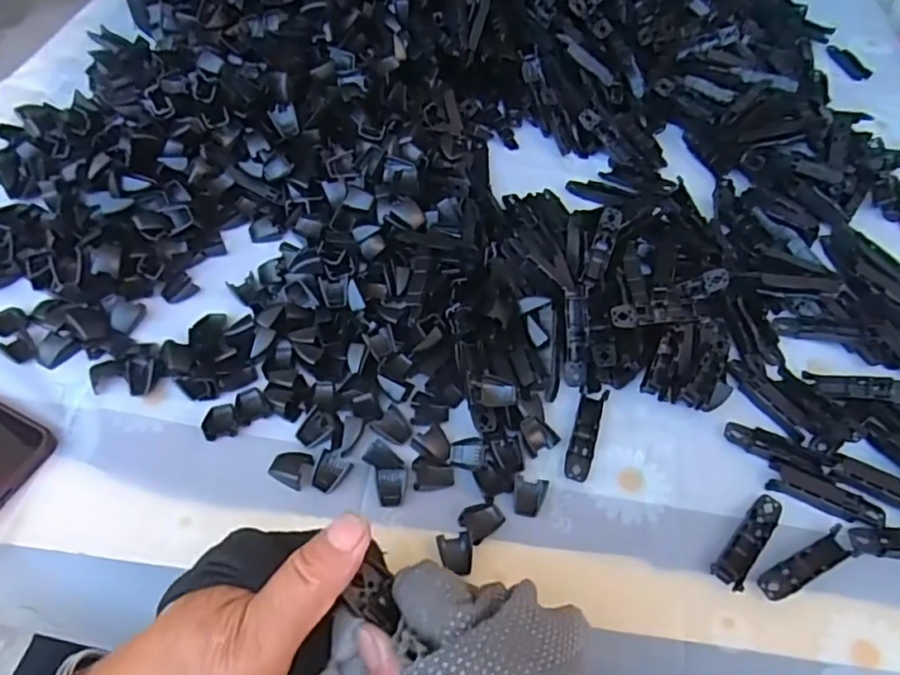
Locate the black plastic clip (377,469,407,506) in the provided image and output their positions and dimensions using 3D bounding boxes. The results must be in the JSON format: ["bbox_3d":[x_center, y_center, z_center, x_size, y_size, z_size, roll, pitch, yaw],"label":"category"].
[{"bbox_3d":[-0.033,0.085,0.359,0.016,0.004,0.021,0,55,-9],"label":"black plastic clip"}]

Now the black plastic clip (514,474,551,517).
[{"bbox_3d":[0.045,0.090,0.361,0.018,0.007,0.022,19,54,5],"label":"black plastic clip"}]

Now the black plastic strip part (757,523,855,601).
[{"bbox_3d":[0.196,0.123,0.345,0.065,0.004,0.016,-20,60,-21],"label":"black plastic strip part"}]

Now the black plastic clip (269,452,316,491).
[{"bbox_3d":[-0.091,0.074,0.363,0.023,0.009,0.020,28,55,12],"label":"black plastic clip"}]

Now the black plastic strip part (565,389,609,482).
[{"bbox_3d":[0.083,0.058,0.386,0.016,0.009,0.061,19,54,5],"label":"black plastic strip part"}]

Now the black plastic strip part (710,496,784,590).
[{"bbox_3d":[0.168,0.112,0.353,0.017,0.005,0.063,37,58,17],"label":"black plastic strip part"}]

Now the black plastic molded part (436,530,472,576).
[{"bbox_3d":[0.003,0.116,0.339,0.017,0.004,0.022,-4,55,-11],"label":"black plastic molded part"}]

